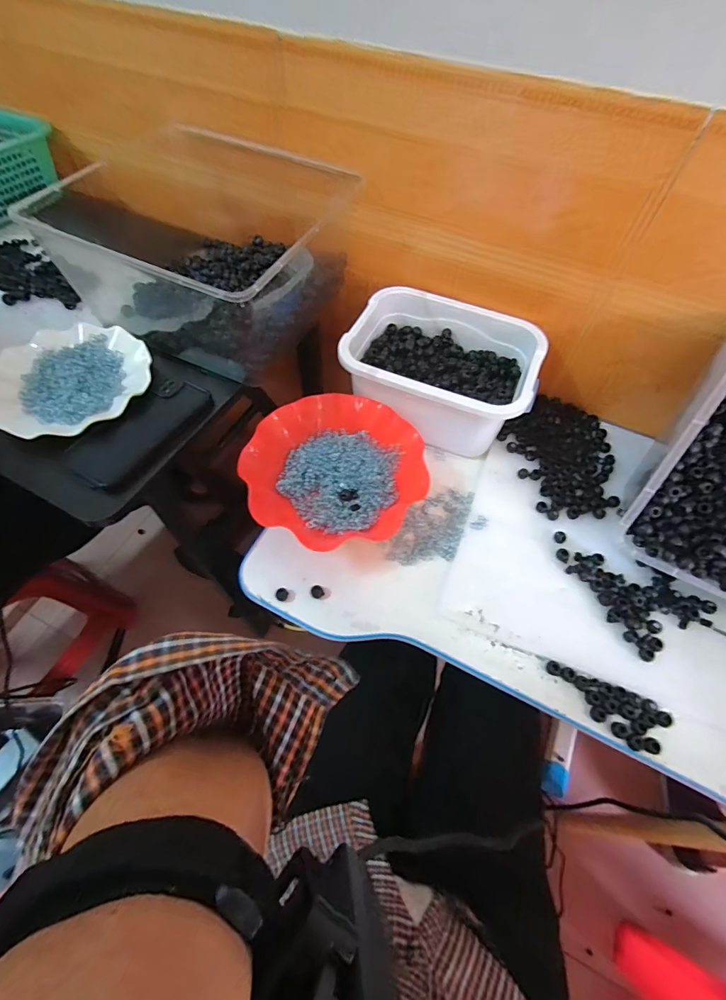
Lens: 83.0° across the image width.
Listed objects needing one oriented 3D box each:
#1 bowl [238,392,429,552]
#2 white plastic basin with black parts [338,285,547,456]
[{"bbox_3d":[-0.036,-0.038,0.539,0.226,0.061,0.212,-8,61,-4],"label":"bowl"},{"bbox_3d":[0.113,-0.191,0.592,0.245,0.112,0.191,18,63,10],"label":"white plastic basin with black parts"}]

